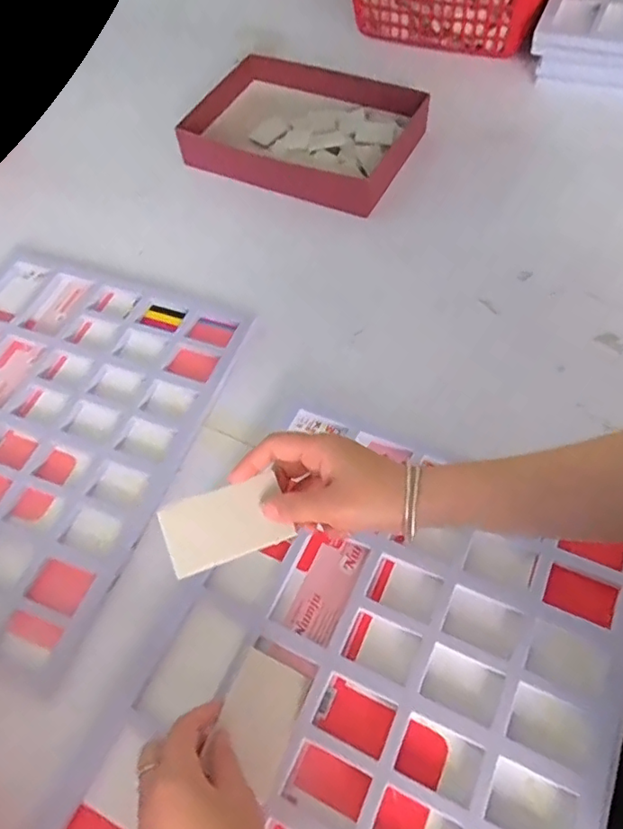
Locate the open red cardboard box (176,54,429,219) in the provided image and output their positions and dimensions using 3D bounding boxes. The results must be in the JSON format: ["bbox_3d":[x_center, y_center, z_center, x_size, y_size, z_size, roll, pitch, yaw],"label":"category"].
[{"bbox_3d":[-0.007,-0.400,0.811,0.294,0.066,0.217,22,63,18],"label":"open red cardboard box"}]

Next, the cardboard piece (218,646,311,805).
[{"bbox_3d":[-0.040,0.226,0.425,0.055,0.004,0.084,25,56,0],"label":"cardboard piece"}]

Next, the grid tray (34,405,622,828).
[{"bbox_3d":[0.045,0.213,0.441,0.347,0.029,0.399,23,61,17],"label":"grid tray"}]

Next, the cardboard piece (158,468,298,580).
[{"bbox_3d":[-0.060,0.078,0.407,0.086,0.004,0.050,-19,81,-13],"label":"cardboard piece"}]

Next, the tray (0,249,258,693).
[{"bbox_3d":[-0.298,0.007,0.603,0.346,0.013,0.422,16,61,15],"label":"tray"}]

